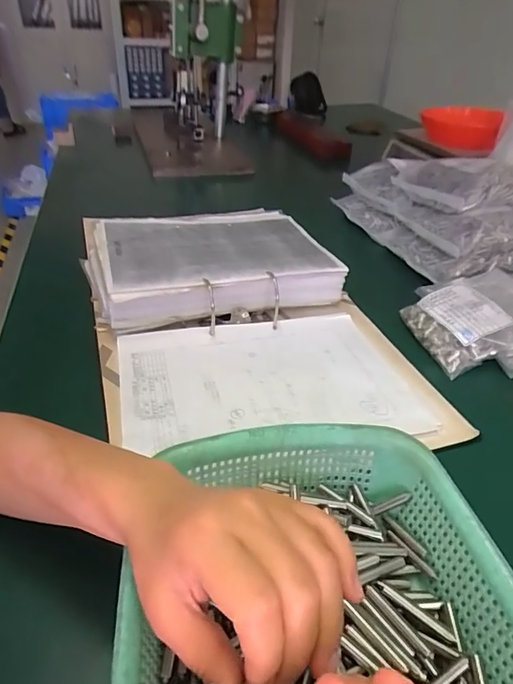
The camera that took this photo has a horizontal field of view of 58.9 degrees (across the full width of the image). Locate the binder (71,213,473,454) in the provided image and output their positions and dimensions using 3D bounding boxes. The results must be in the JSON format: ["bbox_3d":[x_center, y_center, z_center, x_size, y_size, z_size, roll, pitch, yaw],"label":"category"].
[{"bbox_3d":[-0.019,-0.042,0.557,0.338,0.082,0.466,-11,38,-17],"label":"binder"}]

